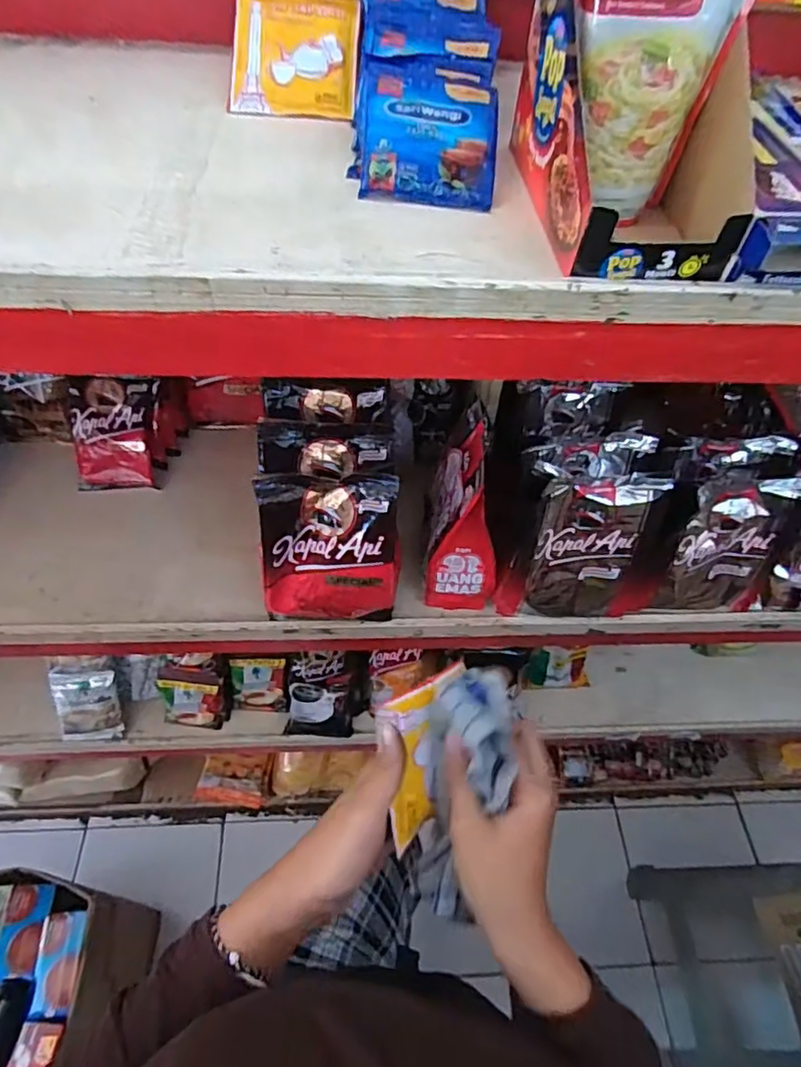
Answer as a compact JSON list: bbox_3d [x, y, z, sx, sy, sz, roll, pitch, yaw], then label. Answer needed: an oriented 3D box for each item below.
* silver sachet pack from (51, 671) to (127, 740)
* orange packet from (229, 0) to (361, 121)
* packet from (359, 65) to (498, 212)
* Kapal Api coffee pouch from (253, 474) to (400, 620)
[{"bbox_3d":[-0.471,0.262,0.887,0.082,0.126,0.015,-4,23,-19],"label":"silver sachet pack"},{"bbox_3d":[-0.080,-0.371,0.452,0.093,0.006,0.104,4,88,-3],"label":"orange packet"},{"bbox_3d":[0.020,-0.268,0.391,0.086,0.012,0.108,4,78,-3],"label":"packet"},{"bbox_3d":[-0.071,0.026,0.577,0.132,0.193,0.063,2,54,-3],"label":"Kapal Api coffee pouch"}]

